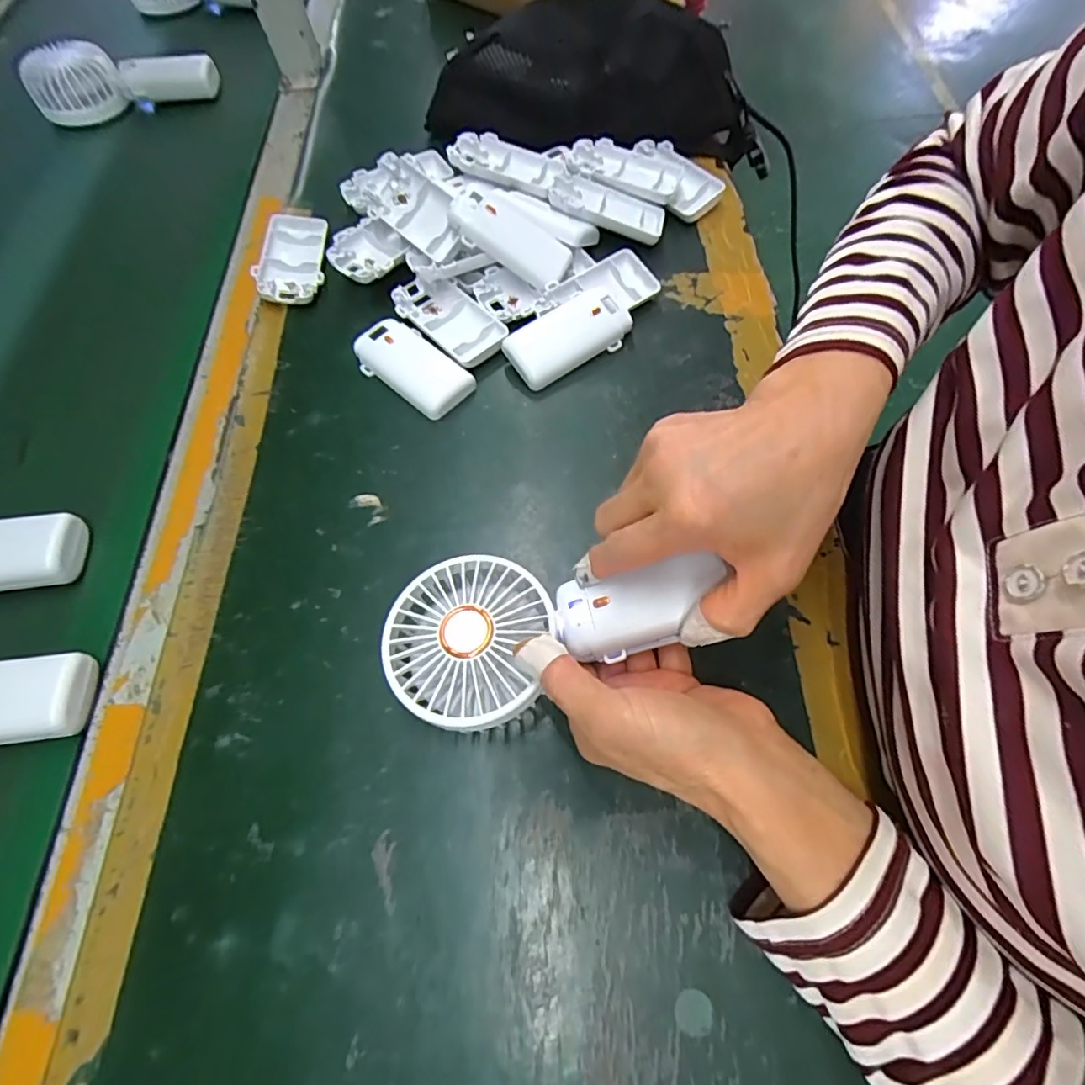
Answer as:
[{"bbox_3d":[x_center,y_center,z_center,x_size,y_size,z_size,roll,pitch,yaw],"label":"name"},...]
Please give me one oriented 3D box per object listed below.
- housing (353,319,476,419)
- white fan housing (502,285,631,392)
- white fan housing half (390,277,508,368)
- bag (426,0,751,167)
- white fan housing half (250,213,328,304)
[{"bbox_3d":[-0.093,-0.126,0.398,0.091,0.013,0.045,41,73,19],"label":"housing"},{"bbox_3d":[0.019,-0.149,0.399,0.089,0.019,0.043,-33,68,-13],"label":"white fan housing"},{"bbox_3d":[-0.068,-0.167,0.414,0.046,0.016,0.093,-42,70,-16],"label":"white fan housing half"},{"bbox_3d":[0.039,-0.406,0.495,0.276,0.098,0.134,-1,65,2],"label":"bag"},{"bbox_3d":[-0.202,-0.232,0.451,0.050,0.019,0.099,-7,65,-1],"label":"white fan housing half"}]

